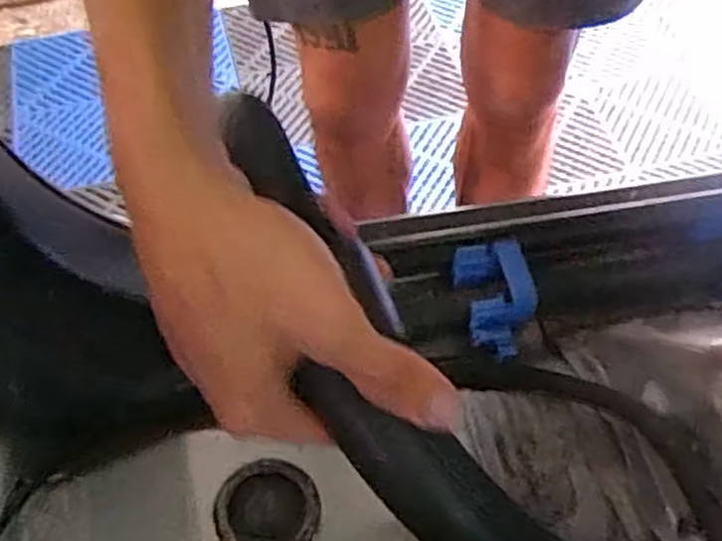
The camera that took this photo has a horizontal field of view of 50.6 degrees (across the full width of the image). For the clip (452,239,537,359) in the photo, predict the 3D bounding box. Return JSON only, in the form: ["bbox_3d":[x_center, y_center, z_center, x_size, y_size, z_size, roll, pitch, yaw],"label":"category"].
[{"bbox_3d":[0.085,0.016,0.474,0.042,0.022,0.071,-7,56,-4],"label":"clip"}]

